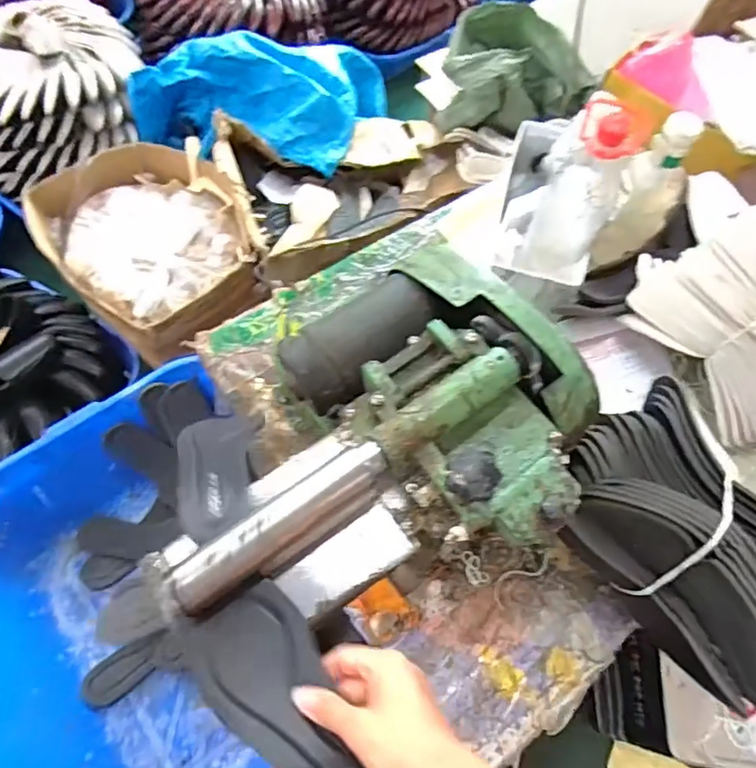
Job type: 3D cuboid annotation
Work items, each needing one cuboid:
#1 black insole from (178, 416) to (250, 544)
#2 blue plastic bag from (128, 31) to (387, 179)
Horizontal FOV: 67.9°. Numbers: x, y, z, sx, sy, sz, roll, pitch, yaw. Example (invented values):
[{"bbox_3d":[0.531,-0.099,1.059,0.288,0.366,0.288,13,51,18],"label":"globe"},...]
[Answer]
[{"bbox_3d":[-0.149,0.073,0.511,0.063,0.013,0.170,-16,31,-9],"label":"black insole"},{"bbox_3d":[-0.310,-0.749,1.431,0.561,0.246,0.503,20,66,7],"label":"blue plastic bag"}]

